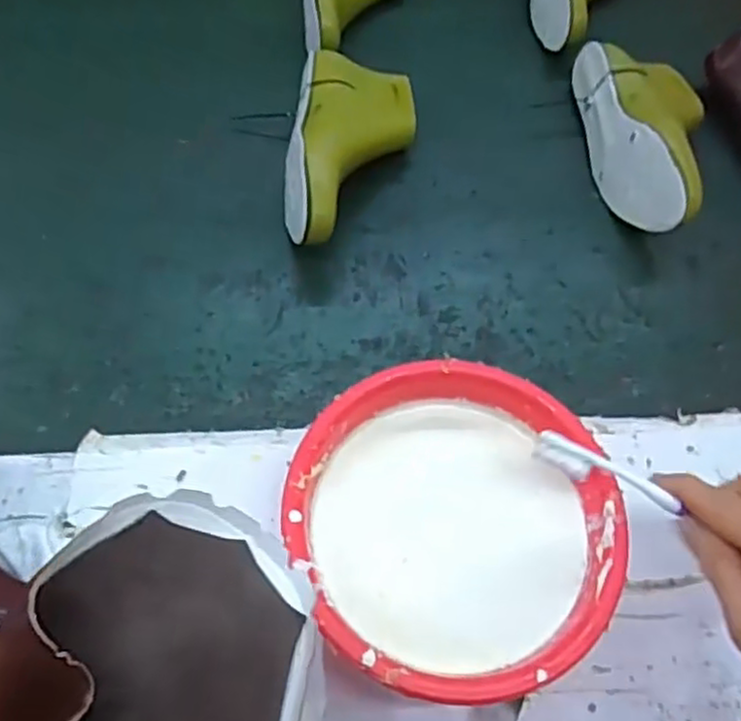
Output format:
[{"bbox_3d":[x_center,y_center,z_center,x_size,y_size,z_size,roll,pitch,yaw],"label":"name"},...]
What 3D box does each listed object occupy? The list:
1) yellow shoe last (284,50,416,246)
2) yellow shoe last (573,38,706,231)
[{"bbox_3d":[-0.019,-0.192,0.646,0.107,0.077,0.233,7,59,1],"label":"yellow shoe last"},{"bbox_3d":[0.269,-0.214,0.677,0.112,0.070,0.238,0,59,-3],"label":"yellow shoe last"}]

